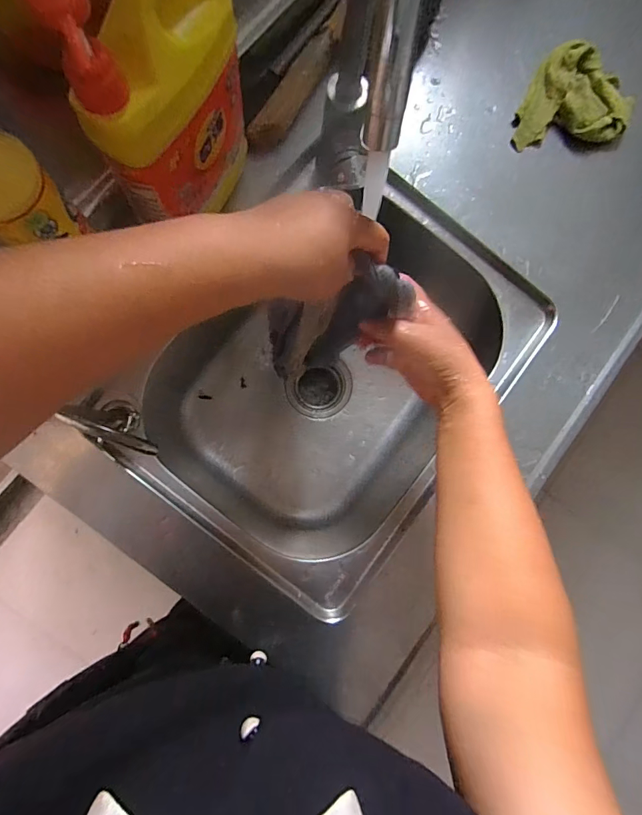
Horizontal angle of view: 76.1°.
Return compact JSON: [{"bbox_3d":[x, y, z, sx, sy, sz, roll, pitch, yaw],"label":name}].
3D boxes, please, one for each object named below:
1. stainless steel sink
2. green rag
[{"bbox_3d":[0.004,-0.044,0.592,0.379,0.215,0.477,39,83,-1],"label":"stainless steel sink"},{"bbox_3d":[0.320,-0.410,0.532,0.152,0.029,0.126,-9,86,-6],"label":"green rag"}]

